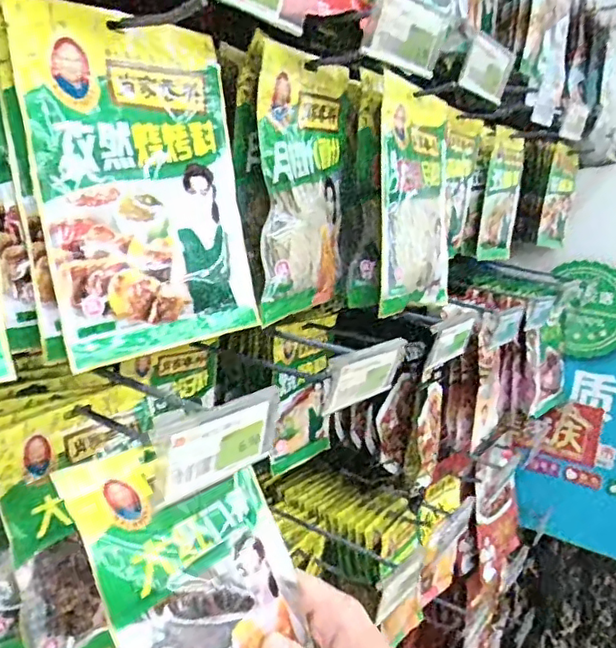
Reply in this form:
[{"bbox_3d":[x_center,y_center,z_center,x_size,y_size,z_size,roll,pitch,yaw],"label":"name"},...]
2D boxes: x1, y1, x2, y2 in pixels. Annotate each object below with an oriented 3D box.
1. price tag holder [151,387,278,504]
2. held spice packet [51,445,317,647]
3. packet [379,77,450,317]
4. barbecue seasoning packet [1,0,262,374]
[{"bbox_3d":[-0.055,0.067,0.366,0.021,0.044,0.096,14,16,34],"label":"price tag holder"},{"bbox_3d":[-0.060,0.154,0.370,0.123,0.179,0.027,-15,-9,-46],"label":"held spice packet"},{"bbox_3d":[0.113,-0.126,0.627,0.016,0.217,0.152,2,5,34],"label":"packet"},{"bbox_3d":[-0.094,-0.084,0.373,0.008,0.193,0.137,-3,9,41],"label":"barbecue seasoning packet"}]

